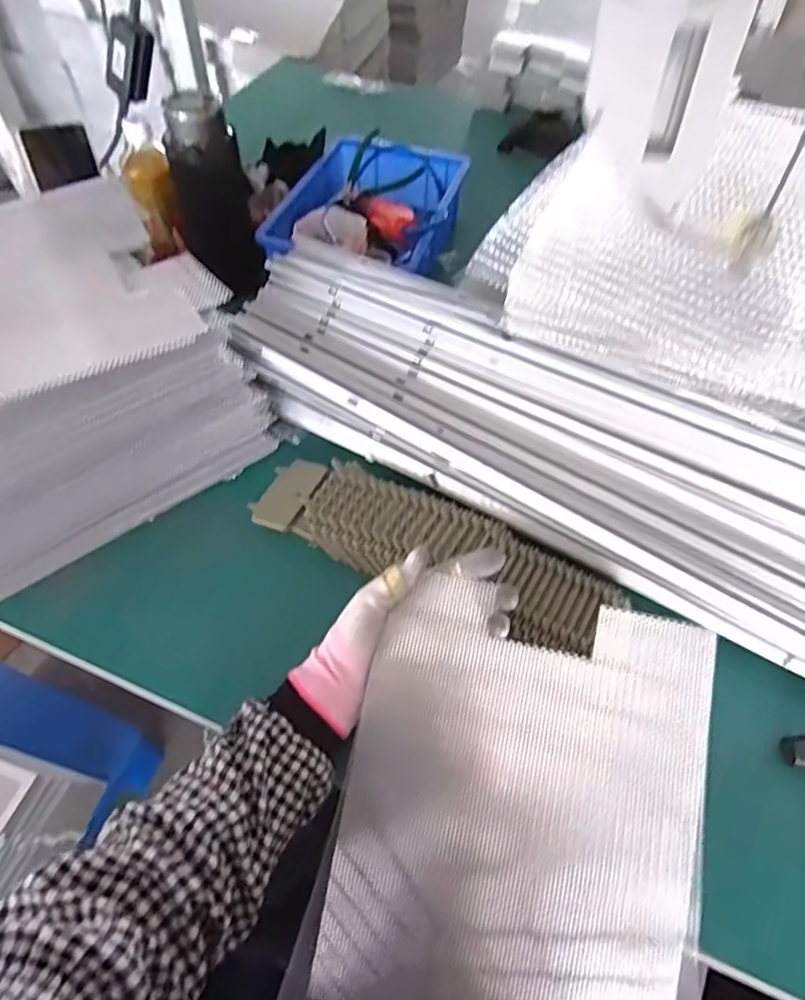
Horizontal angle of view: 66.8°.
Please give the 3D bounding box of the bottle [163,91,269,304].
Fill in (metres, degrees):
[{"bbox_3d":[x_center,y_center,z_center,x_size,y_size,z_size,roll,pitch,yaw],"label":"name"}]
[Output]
[{"bbox_3d":[-0.239,-0.372,0.774,0.093,0.237,0.101,-14,56,-10],"label":"bottle"}]

